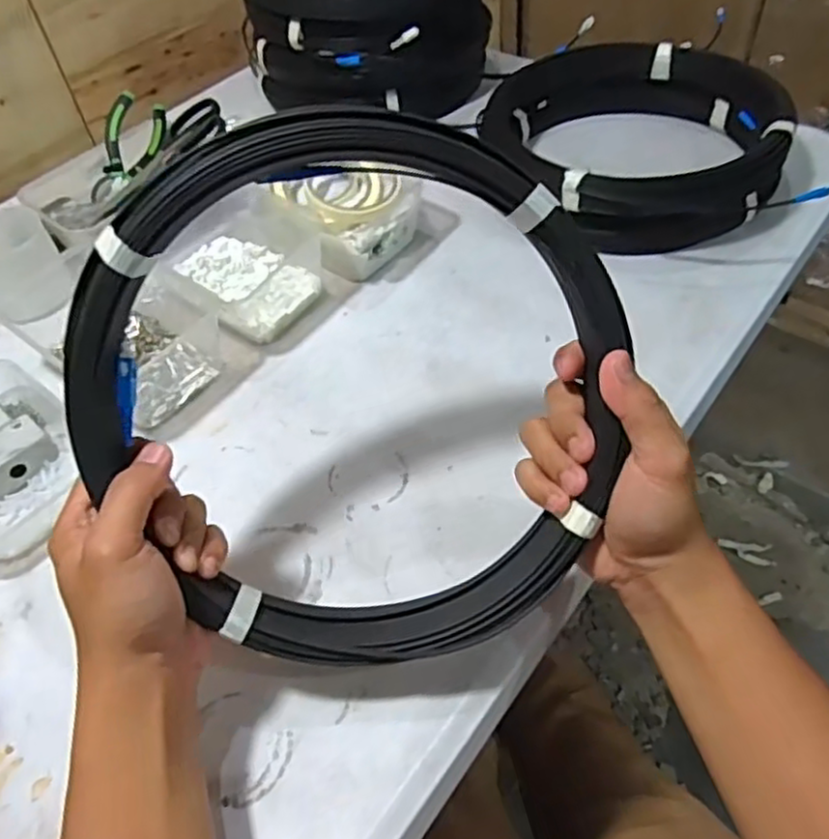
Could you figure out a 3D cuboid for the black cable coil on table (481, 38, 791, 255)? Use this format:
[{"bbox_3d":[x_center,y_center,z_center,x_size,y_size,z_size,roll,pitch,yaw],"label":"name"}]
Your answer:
[{"bbox_3d":[0.215,-0.272,0.697,0.263,0.084,0.267,-3,49,3],"label":"black cable coil on table"}]

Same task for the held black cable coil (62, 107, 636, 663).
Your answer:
[{"bbox_3d":[-0.025,-0.011,0.354,0.262,0.277,0.027,-35,11,6],"label":"held black cable coil"}]

